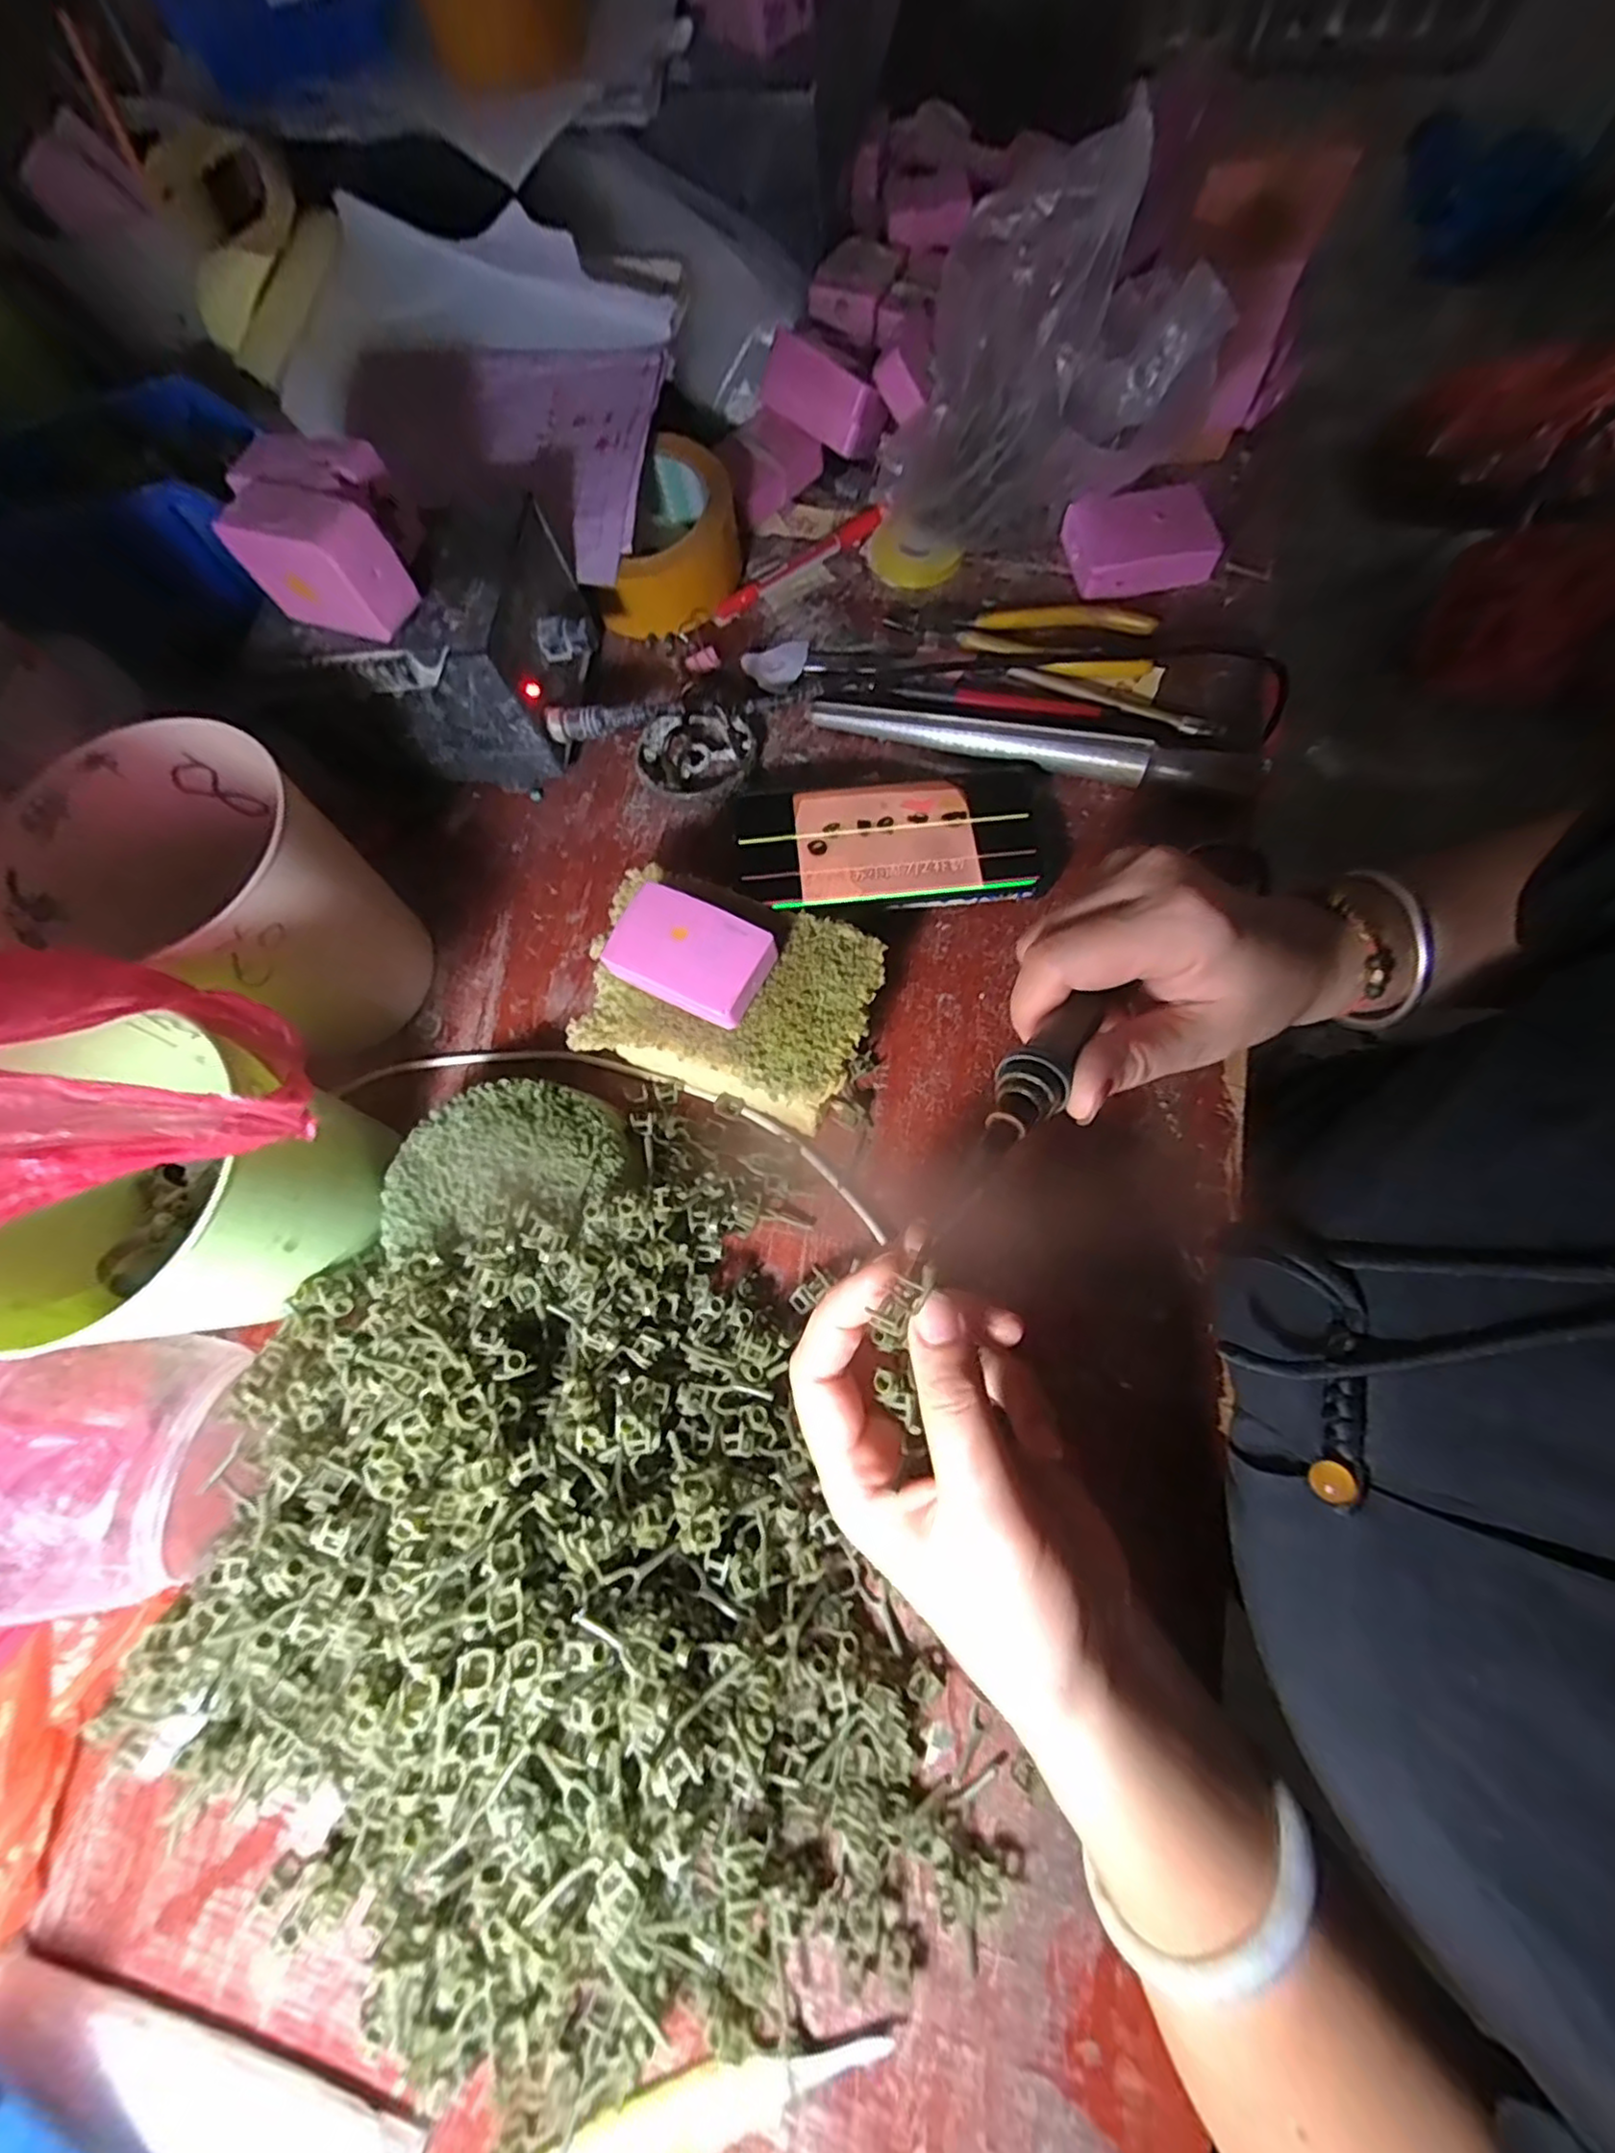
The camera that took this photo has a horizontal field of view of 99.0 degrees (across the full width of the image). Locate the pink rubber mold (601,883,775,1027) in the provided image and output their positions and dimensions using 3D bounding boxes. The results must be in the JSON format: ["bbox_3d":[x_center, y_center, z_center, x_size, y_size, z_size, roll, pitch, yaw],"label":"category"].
[{"bbox_3d":[-0.052,-0.052,0.306,0.069,0.021,0.046,28,75,12],"label":"pink rubber mold"}]

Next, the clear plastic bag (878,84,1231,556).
[{"bbox_3d":[0.114,-0.336,0.347,0.122,0.174,0.143,-11,71,-1],"label":"clear plastic bag"}]

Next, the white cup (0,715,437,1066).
[{"bbox_3d":[-0.255,-0.076,0.316,0.114,0.109,0.104,16,73,7],"label":"white cup"}]

